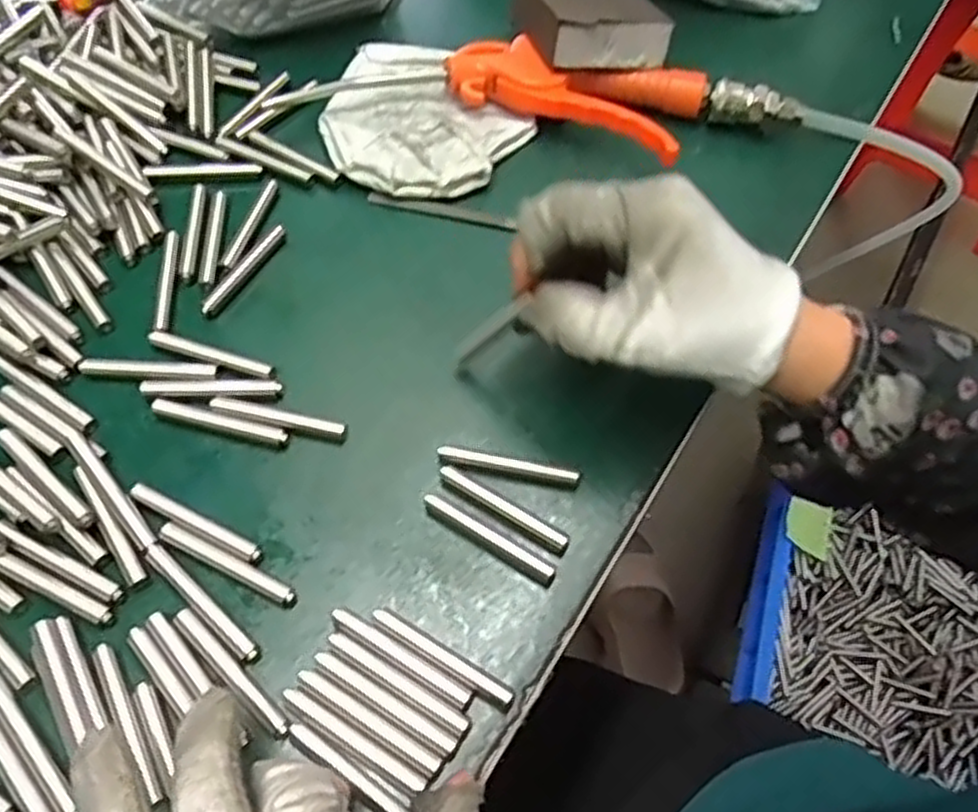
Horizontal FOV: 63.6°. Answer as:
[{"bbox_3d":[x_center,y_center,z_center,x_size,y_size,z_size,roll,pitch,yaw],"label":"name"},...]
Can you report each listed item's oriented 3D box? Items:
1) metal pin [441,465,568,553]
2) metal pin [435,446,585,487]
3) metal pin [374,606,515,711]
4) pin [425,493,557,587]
[{"bbox_3d":[0.005,0.040,0.314,0.057,0.005,0.007,30,63,14],"label":"metal pin"},{"bbox_3d":[0.008,0.024,0.323,0.058,0.005,0.006,12,61,4],"label":"metal pin"},{"bbox_3d":[-0.017,0.090,0.285,0.058,0.006,0.008,30,63,14],"label":"metal pin"},{"bbox_3d":[0.000,0.052,0.310,0.058,0.004,0.008,30,63,14],"label":"pin"}]

